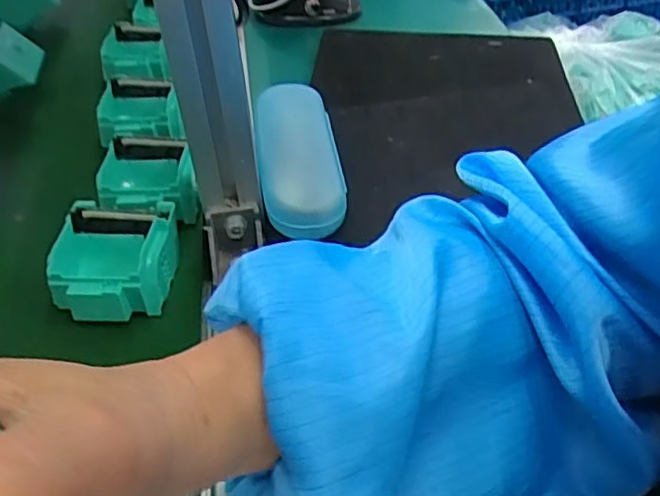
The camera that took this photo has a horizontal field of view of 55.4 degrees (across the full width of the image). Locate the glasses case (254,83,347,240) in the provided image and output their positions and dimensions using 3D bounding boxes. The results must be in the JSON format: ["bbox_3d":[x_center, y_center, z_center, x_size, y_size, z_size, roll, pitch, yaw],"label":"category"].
[{"bbox_3d":[-0.023,-0.069,0.456,0.056,0.033,0.144,-7,44,-4],"label":"glasses case"}]

